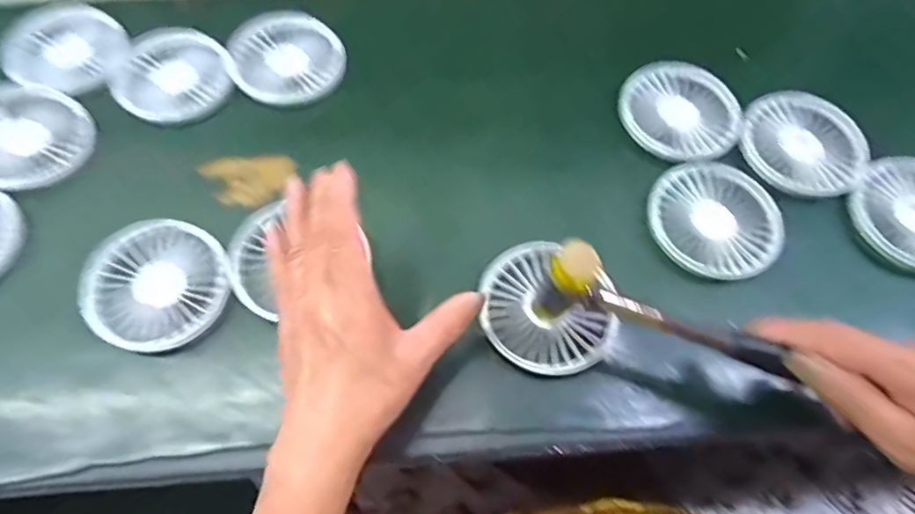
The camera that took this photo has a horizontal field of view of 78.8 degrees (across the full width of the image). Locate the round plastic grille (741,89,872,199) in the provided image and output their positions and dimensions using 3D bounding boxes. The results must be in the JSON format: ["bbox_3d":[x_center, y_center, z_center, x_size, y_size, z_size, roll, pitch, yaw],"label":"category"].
[{"bbox_3d":[0.261,-0.086,0.421,0.089,0.012,0.084,32,67,14],"label":"round plastic grille"}]

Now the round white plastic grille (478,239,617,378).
[{"bbox_3d":[0.060,0.032,0.369,0.083,0.011,0.090,4,63,1],"label":"round white plastic grille"}]

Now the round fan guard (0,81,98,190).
[{"bbox_3d":[-0.333,-0.093,0.422,0.101,0.016,0.086,28,66,12],"label":"round fan guard"}]

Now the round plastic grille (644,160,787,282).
[{"bbox_3d":[0.184,-0.027,0.397,0.092,0.015,0.088,0,63,-1],"label":"round plastic grille"}]

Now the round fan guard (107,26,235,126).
[{"bbox_3d":[-0.233,-0.149,0.451,0.085,0.016,0.093,0,63,-1],"label":"round fan guard"}]

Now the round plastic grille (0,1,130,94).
[{"bbox_3d":[-0.323,-0.174,0.455,0.092,0.008,0.083,12,64,5],"label":"round plastic grille"}]

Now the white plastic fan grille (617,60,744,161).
[{"bbox_3d":[0.172,-0.115,0.435,0.087,0.012,0.091,0,63,-1],"label":"white plastic fan grille"}]

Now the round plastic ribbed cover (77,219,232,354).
[{"bbox_3d":[-0.202,0.017,0.374,0.088,0.015,0.088,0,63,-1],"label":"round plastic ribbed cover"}]

